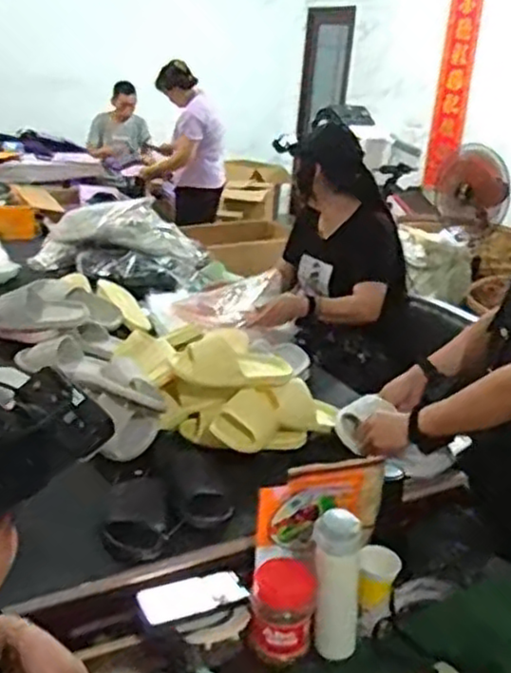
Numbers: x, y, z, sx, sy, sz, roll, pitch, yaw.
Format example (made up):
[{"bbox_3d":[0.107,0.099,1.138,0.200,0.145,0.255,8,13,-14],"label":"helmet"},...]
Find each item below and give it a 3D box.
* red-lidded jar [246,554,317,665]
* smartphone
[{"bbox_3d":[0.043,0.403,1.035,0.092,0.134,0.113,7,23,6],"label":"red-lidded jar"},{"bbox_3d":[-0.094,0.392,1.032,0.158,0.006,0.074,-6,25,-23],"label":"smartphone"}]

